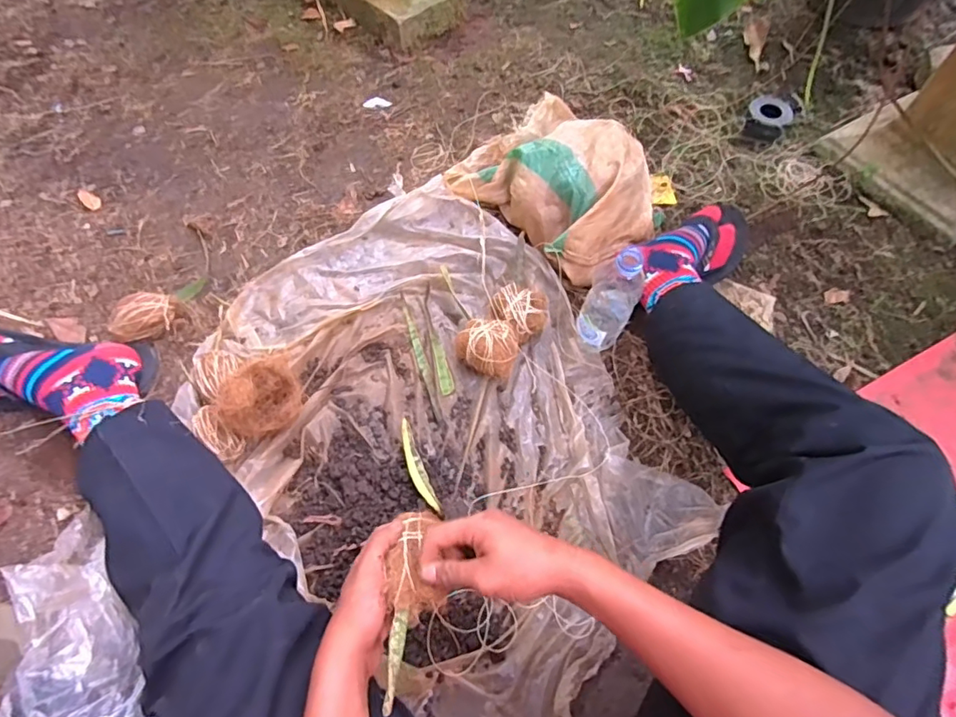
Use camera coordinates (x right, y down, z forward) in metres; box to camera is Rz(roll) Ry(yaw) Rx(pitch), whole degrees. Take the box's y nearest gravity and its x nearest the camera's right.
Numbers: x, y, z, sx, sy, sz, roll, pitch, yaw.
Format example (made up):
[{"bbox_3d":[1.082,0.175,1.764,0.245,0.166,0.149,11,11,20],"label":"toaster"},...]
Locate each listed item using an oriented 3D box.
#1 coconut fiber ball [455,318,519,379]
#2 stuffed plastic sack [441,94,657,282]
[{"bbox_3d":[0.011,-0.019,0.823,0.102,0.063,0.089,20,61,9],"label":"coconut fiber ball"},{"bbox_3d":[0.148,-0.326,0.929,0.285,0.119,0.351,-38,68,-21],"label":"stuffed plastic sack"}]

